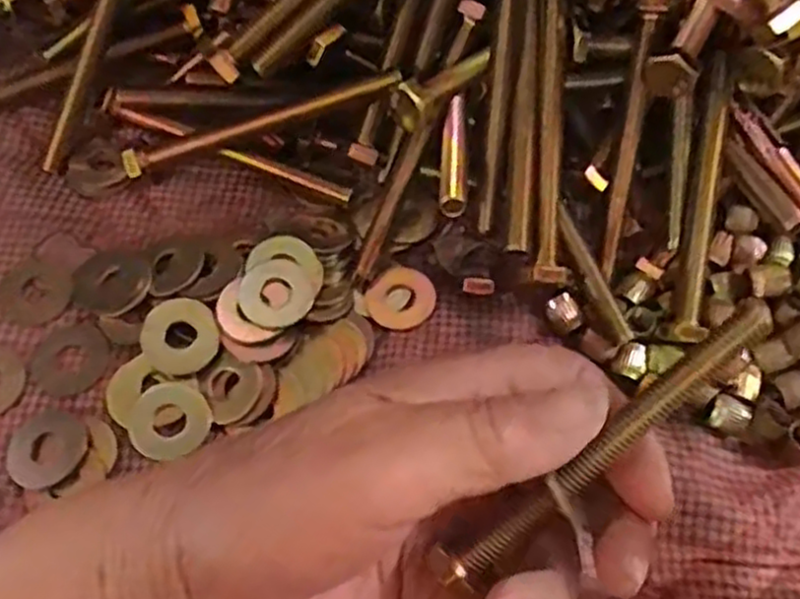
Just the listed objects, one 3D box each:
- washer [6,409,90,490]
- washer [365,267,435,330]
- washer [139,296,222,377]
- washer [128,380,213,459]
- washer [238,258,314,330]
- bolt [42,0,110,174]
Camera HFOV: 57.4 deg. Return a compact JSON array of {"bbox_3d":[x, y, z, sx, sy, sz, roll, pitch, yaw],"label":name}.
[{"bbox_3d":[-0.109,0.046,0.226,0.023,0.004,0.024,31,68,18],"label":"washer"},{"bbox_3d":[0.001,0.000,0.257,0.022,0.004,0.024,0,66,0],"label":"washer"},{"bbox_3d":[-0.073,0.011,0.239,0.024,0.004,0.025,0,66,0],"label":"washer"},{"bbox_3d":[-0.073,0.038,0.232,0.024,0.004,0.022,0,66,0],"label":"washer"},{"bbox_3d":[-0.041,-0.002,0.243,0.024,0.004,0.024,1,67,-3],"label":"washer"},{"bbox_3d":[-0.110,-0.094,0.260,0.009,0.006,0.103,31,108,11],"label":"bolt"}]

